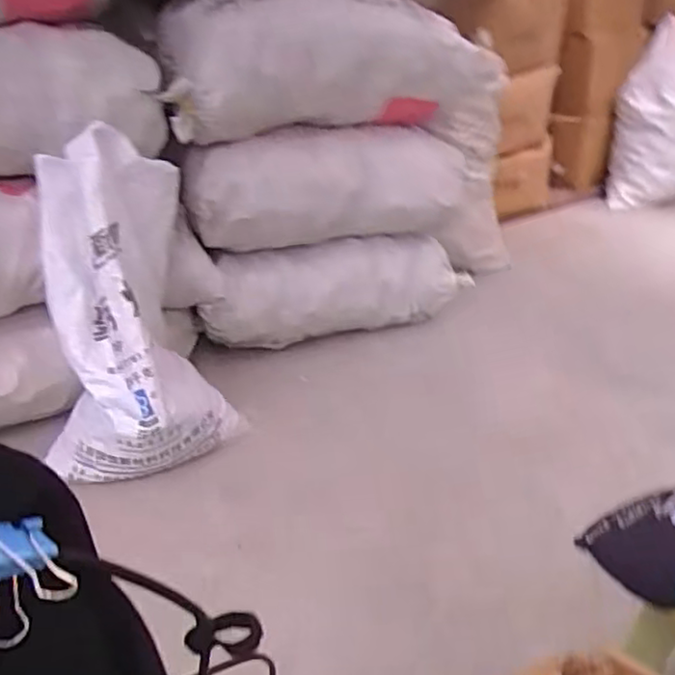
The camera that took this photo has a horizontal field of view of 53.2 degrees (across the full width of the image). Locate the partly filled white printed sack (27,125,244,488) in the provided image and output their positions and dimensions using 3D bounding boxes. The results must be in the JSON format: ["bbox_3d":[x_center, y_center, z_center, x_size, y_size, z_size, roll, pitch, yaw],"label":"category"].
[{"bbox_3d":[-0.513,-0.072,1.653,0.400,0.764,0.381,-12,4,-18],"label":"partly filled white printed sack"}]

